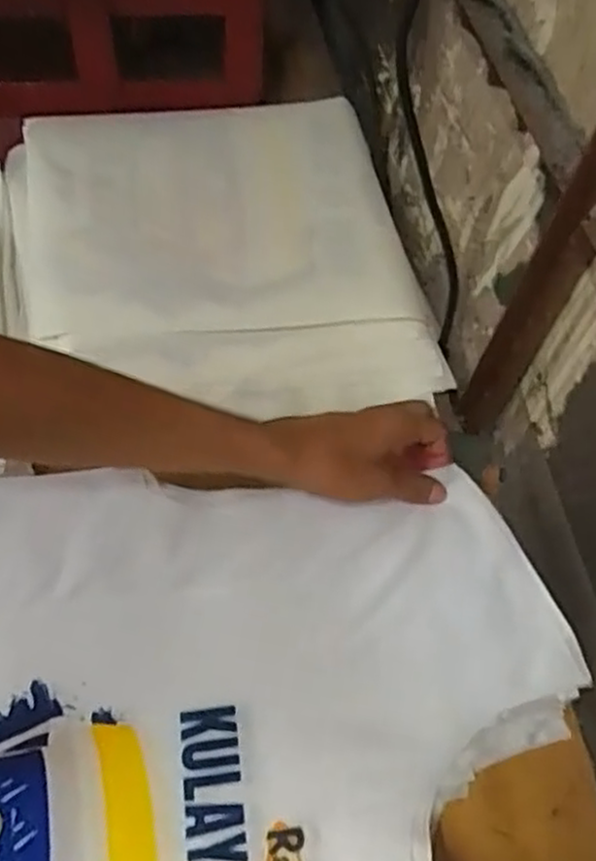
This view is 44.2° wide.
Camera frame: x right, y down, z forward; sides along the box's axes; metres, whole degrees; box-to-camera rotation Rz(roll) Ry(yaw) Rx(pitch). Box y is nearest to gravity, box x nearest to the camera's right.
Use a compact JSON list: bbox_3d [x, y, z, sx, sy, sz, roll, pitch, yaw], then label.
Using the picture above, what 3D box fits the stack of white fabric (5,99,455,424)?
[{"bbox_3d":[-0.082,-0.181,0.716,0.361,0.048,0.377,-8,60,-10],"label":"stack of white fabric"}]

